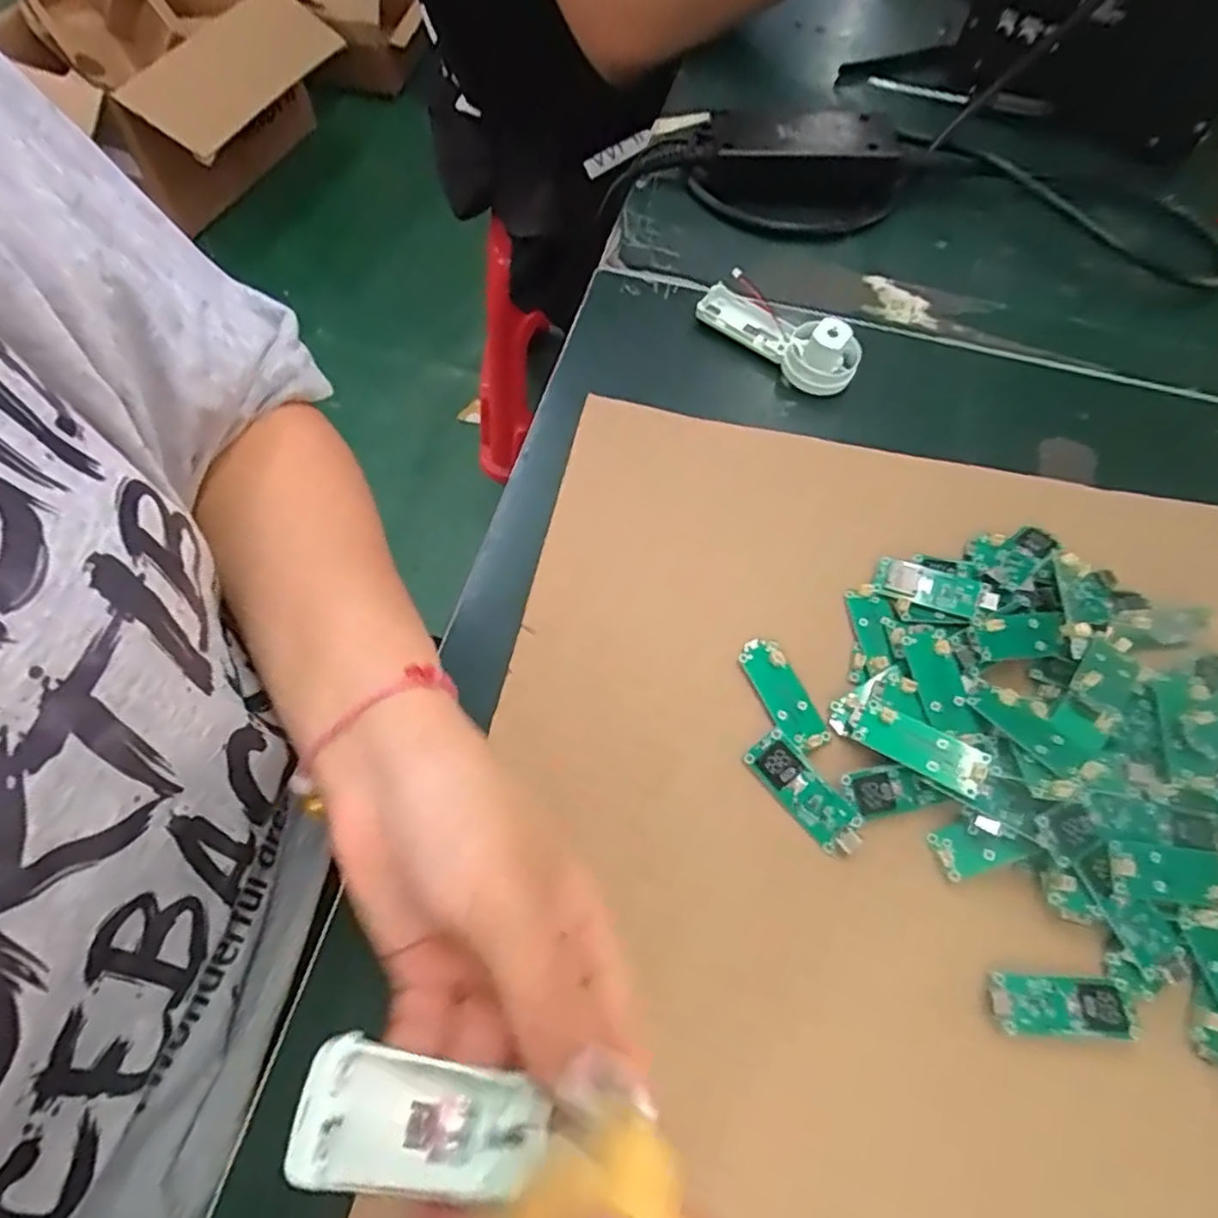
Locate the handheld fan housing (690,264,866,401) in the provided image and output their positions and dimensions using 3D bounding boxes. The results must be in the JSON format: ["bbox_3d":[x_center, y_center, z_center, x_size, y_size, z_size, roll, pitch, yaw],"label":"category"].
[{"bbox_3d":[0.095,-0.155,0.371,0.090,0.030,0.034,40,68,16],"label":"handheld fan housing"}]

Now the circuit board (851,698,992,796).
[{"bbox_3d":[0.121,0.054,0.264,0.047,0.004,0.018,27,78,24],"label":"circuit board"}]

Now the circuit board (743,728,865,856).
[{"bbox_3d":[0.077,0.071,0.264,0.019,0.004,0.051,-37,71,-19],"label":"circuit board"}]

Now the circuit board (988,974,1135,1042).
[{"bbox_3d":[0.158,0.138,0.234,0.049,0.004,0.018,5,63,-1],"label":"circuit board"}]

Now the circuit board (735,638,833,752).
[{"bbox_3d":[0.073,0.036,0.284,0.019,0.005,0.050,-22,66,-14],"label":"circuit board"}]

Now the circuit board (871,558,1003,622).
[{"bbox_3d":[0.145,-0.009,0.301,0.050,0.004,0.018,21,75,17],"label":"circuit board"}]

